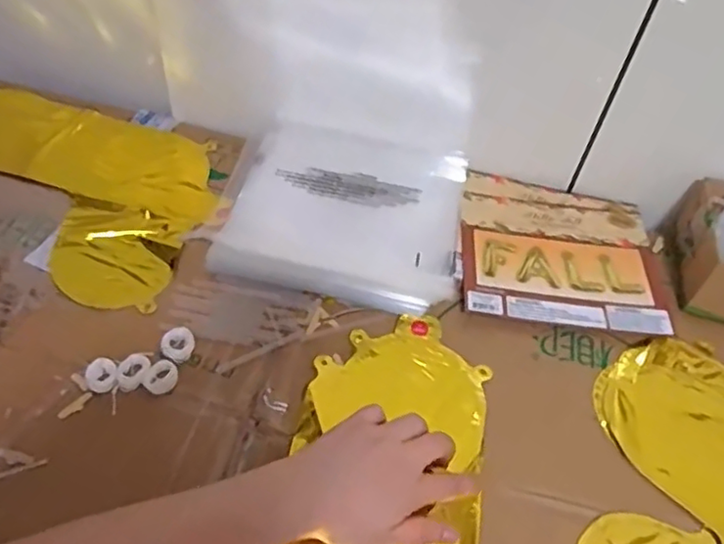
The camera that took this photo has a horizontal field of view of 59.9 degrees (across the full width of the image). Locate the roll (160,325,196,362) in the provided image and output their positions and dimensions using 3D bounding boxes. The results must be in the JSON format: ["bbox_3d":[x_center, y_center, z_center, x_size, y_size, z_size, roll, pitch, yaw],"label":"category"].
[{"bbox_3d":[-0.150,0.060,0.513,0.027,0.010,0.029,3,50,-3],"label":"roll"}]

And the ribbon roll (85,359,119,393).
[{"bbox_3d":[-0.201,0.080,0.485,0.024,0.008,0.023,3,50,-3],"label":"ribbon roll"}]

